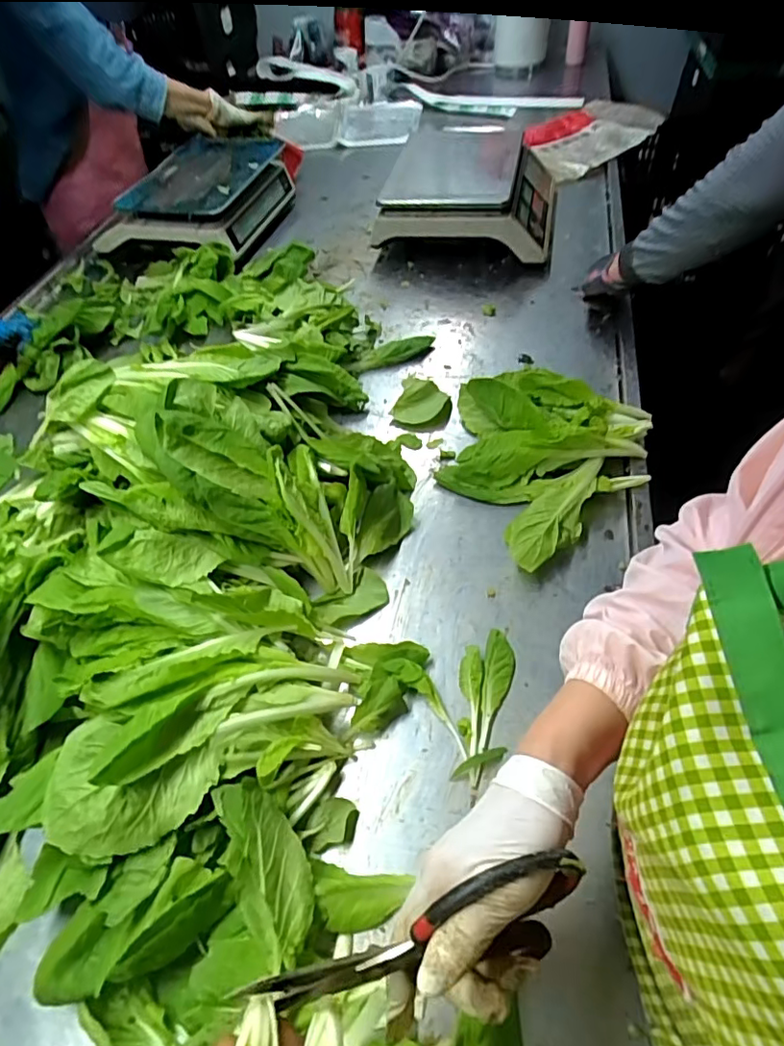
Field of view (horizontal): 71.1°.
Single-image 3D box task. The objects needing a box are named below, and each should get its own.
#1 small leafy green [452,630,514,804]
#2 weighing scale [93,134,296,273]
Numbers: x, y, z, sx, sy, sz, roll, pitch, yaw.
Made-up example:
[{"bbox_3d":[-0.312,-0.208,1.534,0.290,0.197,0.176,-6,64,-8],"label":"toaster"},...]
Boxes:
[{"bbox_3d":[0.086,0.170,0.512,0.049,0.016,0.150,6,53,10],"label":"small leafy green"},{"bbox_3d":[-0.393,-0.697,1.162,0.299,0.103,0.413,8,53,12],"label":"weighing scale"}]

